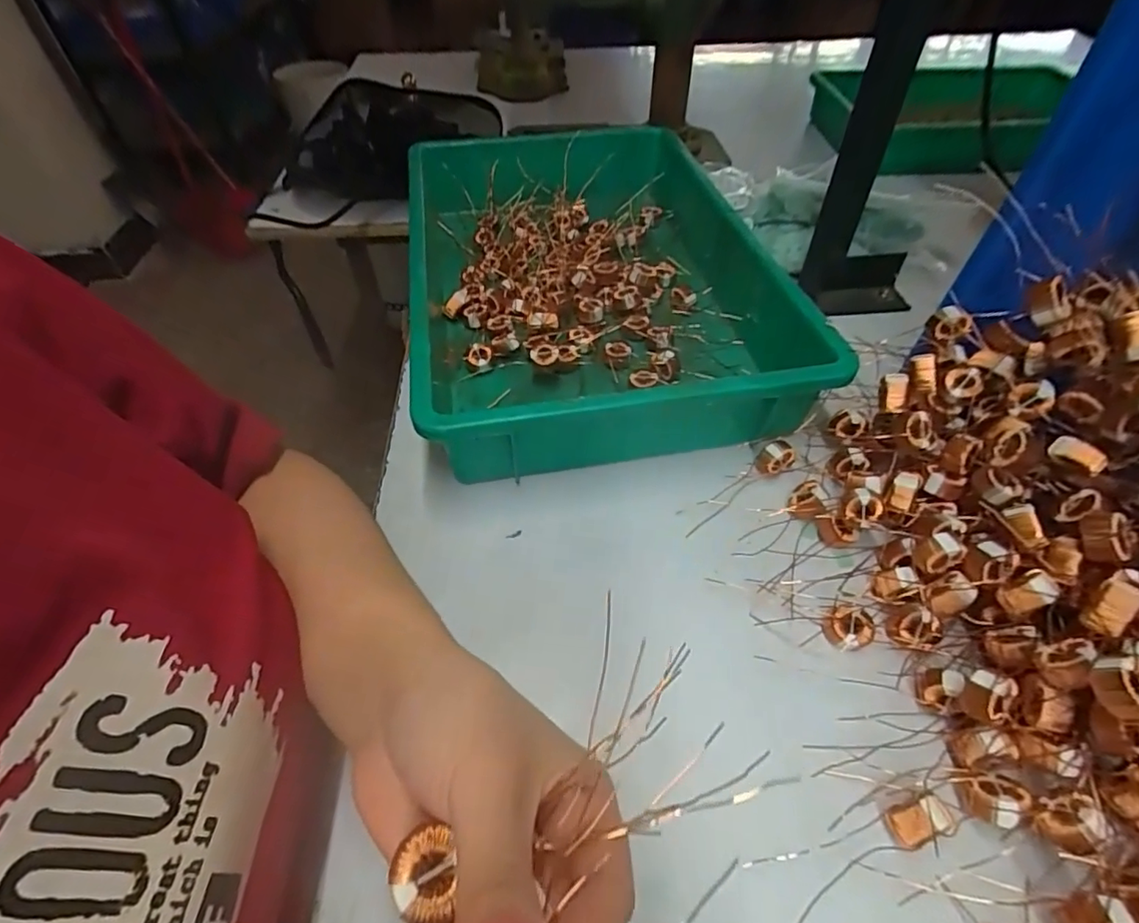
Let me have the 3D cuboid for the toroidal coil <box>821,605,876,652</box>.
[{"bbox_3d":[0.157,0.093,0.311,0.024,0.010,0.024,-1,49,1],"label":"toroidal coil"}]

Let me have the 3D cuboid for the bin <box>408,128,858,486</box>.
[{"bbox_3d":[0.015,-0.179,0.510,0.282,0.076,0.443,-7,49,-5],"label":"bin"}]

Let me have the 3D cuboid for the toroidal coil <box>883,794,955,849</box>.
[{"bbox_3d":[0.157,0.162,0.250,0.027,0.015,0.015,-14,50,-11],"label":"toroidal coil"}]

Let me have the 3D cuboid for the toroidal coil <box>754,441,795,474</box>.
[{"bbox_3d":[0.145,-0.003,0.392,0.024,0.017,0.017,-28,54,-22],"label":"toroidal coil"}]

